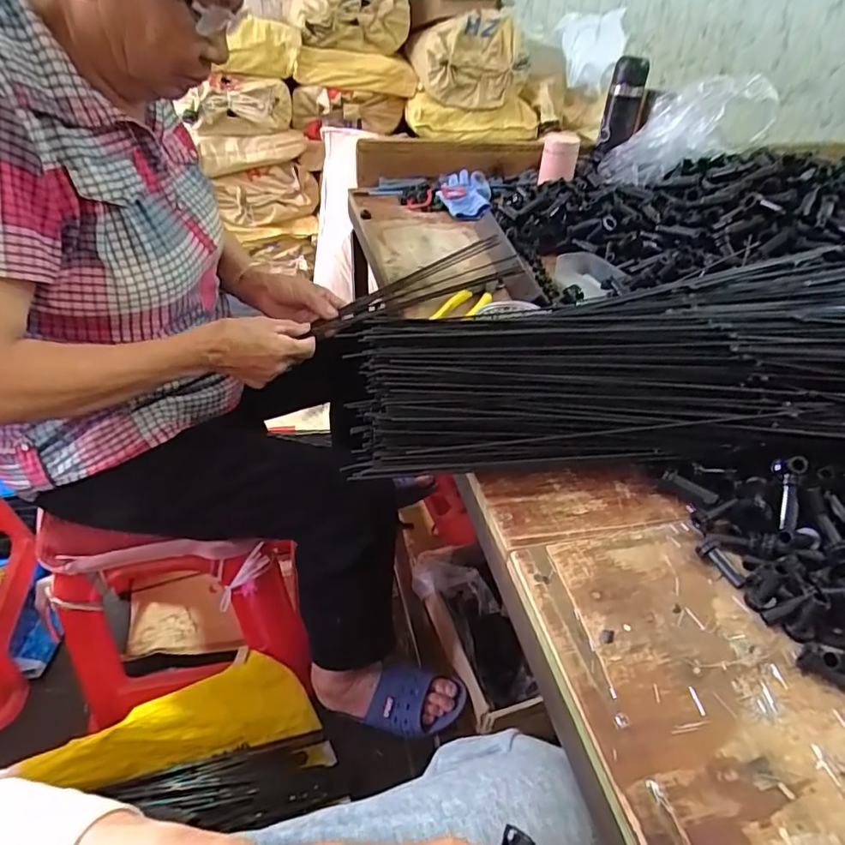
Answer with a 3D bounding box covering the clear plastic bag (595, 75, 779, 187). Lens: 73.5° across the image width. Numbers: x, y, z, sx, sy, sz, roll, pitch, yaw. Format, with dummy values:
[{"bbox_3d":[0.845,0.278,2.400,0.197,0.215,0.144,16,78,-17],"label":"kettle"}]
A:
[{"bbox_3d":[0.461,-0.515,1.018,0.297,0.144,0.078,-21,18,43],"label":"clear plastic bag"}]

